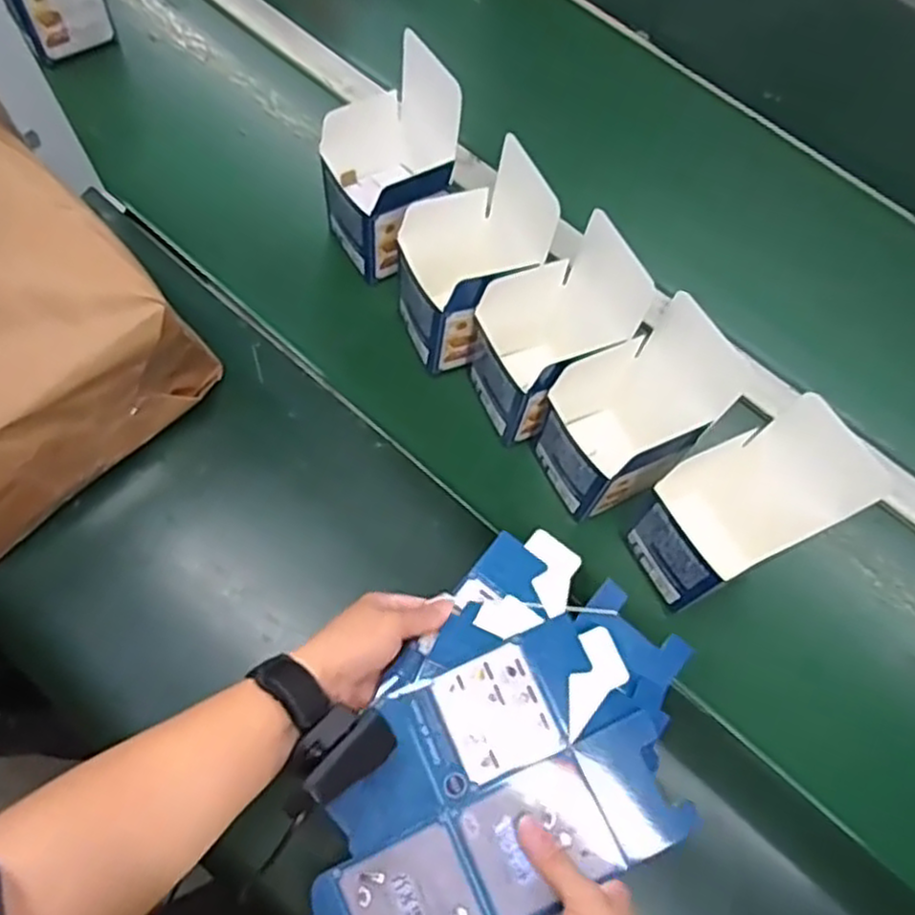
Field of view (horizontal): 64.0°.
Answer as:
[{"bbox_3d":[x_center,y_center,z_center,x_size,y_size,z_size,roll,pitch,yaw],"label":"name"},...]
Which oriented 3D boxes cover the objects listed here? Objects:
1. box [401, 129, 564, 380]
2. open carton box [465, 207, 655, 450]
[{"bbox_3d":[0.007,-0.154,0.601,0.092,0.184,0.089,-16,61,-14],"label":"box"},{"bbox_3d":[0.071,-0.094,0.581,0.089,0.170,0.095,-20,62,-16],"label":"open carton box"}]

